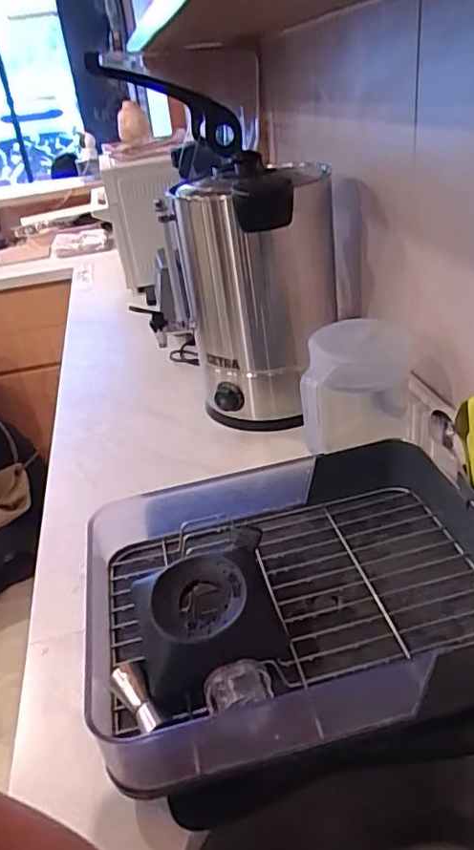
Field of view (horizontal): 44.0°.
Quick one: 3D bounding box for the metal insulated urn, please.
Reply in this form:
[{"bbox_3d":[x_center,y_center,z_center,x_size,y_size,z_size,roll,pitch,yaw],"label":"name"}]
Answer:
[{"bbox_3d":[0.031,-0.210,1.001,0.234,0.416,0.233,7,33,22],"label":"metal insulated urn"}]

